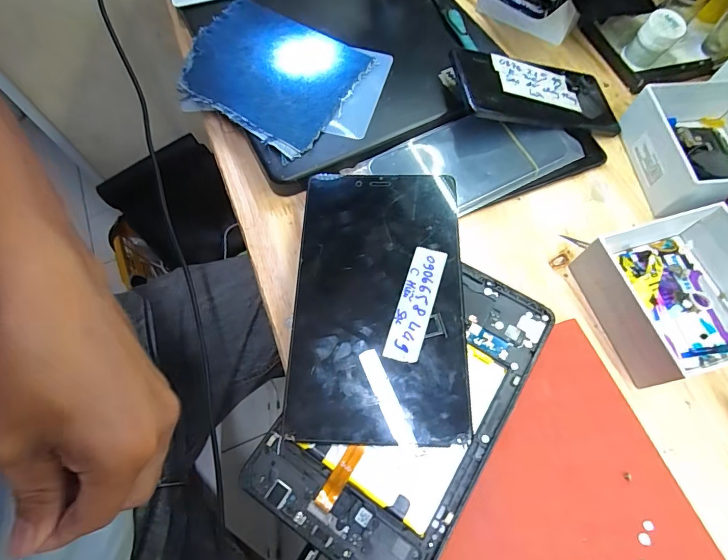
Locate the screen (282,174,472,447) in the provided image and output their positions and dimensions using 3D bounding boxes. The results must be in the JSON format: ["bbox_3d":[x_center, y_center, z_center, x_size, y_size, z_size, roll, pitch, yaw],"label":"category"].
[{"bbox_3d":[0.011,0.009,0.290,0.118,0.006,0.204,1,68,2],"label":"screen"}]

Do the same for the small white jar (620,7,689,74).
[{"bbox_3d":[0.276,-0.229,0.380,0.036,0.037,0.034,0,66,1],"label":"small white jar"}]

